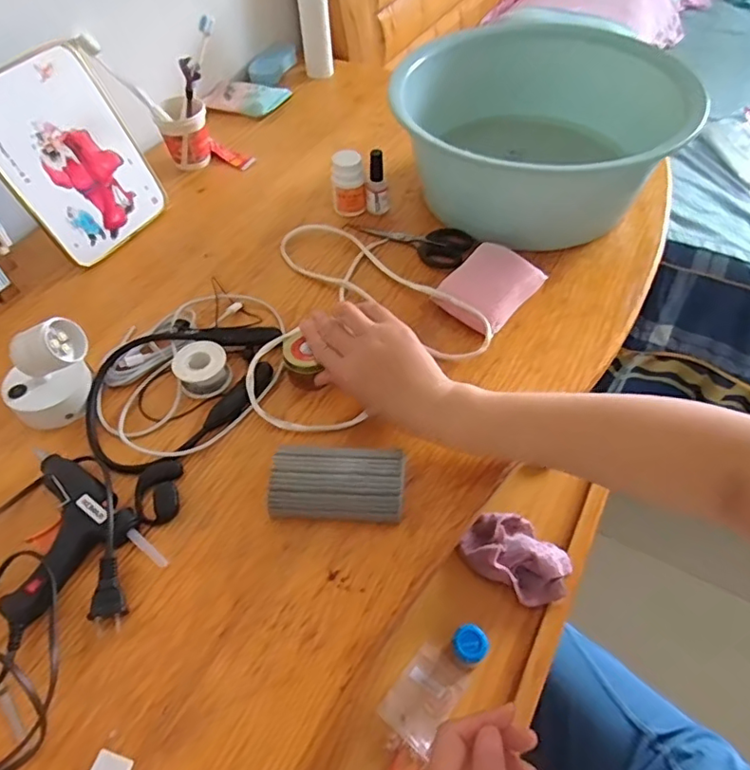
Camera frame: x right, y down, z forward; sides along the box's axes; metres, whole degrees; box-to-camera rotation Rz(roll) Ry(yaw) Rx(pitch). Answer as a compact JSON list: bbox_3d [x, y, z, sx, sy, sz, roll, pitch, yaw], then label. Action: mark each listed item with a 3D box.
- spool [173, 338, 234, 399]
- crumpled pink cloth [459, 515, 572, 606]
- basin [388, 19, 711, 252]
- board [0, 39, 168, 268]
[{"bbox_3d":[-0.167,-0.017,0.543,0.048,0.029,0.047,-1,52,1],"label":"spool"},{"bbox_3d":[0.135,0.158,0.527,0.099,0.029,0.066,34,60,24],"label":"crumpled pink cloth"},{"bbox_3d":[0.198,-0.333,0.717,0.338,0.142,0.338,-1,52,1],"label":"basin"},{"bbox_3d":[-0.338,-0.255,0.632,0.008,0.200,0.158,9,51,35],"label":"board"}]

